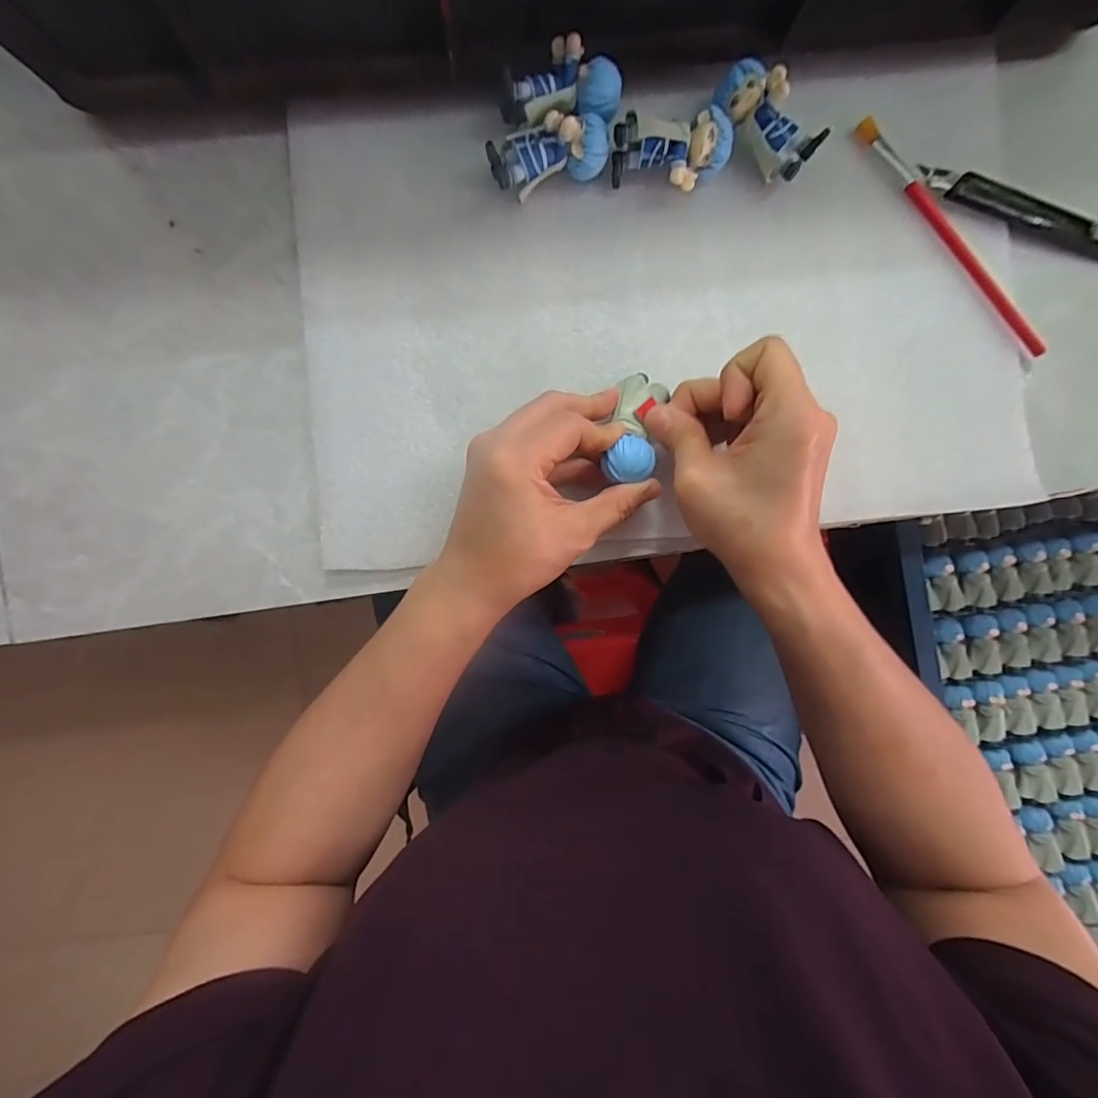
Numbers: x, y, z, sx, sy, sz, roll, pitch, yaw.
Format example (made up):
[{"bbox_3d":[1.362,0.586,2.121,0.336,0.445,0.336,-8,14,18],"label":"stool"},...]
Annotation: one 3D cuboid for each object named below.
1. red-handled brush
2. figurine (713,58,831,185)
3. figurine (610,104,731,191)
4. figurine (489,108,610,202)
[{"bbox_3d":[0.230,-0.177,0.291,0.011,0.006,0.164,-42,92,-2],"label":"red-handled brush"},{"bbox_3d":[0.114,-0.227,0.274,0.060,0.034,0.024,40,89,-3],"label":"figurine"},{"bbox_3d":[0.066,-0.210,0.275,0.060,0.026,0.034,-7,91,-3],"label":"figurine"},{"bbox_3d":[0.000,-0.206,0.267,0.061,0.034,0.025,-16,91,-3],"label":"figurine"}]

